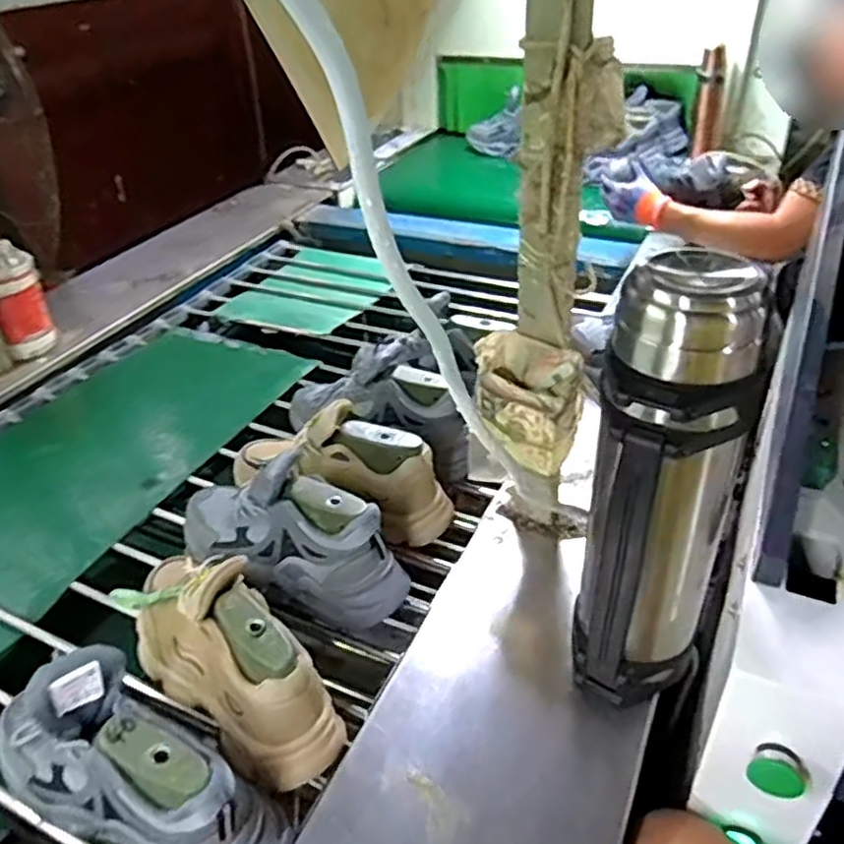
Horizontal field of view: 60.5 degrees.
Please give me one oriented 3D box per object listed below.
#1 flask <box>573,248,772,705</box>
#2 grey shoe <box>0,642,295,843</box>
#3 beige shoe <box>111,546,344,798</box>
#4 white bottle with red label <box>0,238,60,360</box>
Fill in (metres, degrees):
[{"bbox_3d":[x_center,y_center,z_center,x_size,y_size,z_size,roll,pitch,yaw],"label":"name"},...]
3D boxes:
[{"bbox_3d":[0.190,0.066,0.581,0.111,0.380,0.118,17,41,23],"label":"flask"},{"bbox_3d":[-0.226,0.278,0.580,0.241,0.142,0.095,17,41,22],"label":"grey shoe"},{"bbox_3d":[-0.193,0.212,0.696,0.110,0.121,0.276,-29,45,-32],"label":"beige shoe"},{"bbox_3d":[-0.661,-0.195,1.188,0.078,0.184,0.070,-14,39,-16],"label":"white bottle with red label"}]

